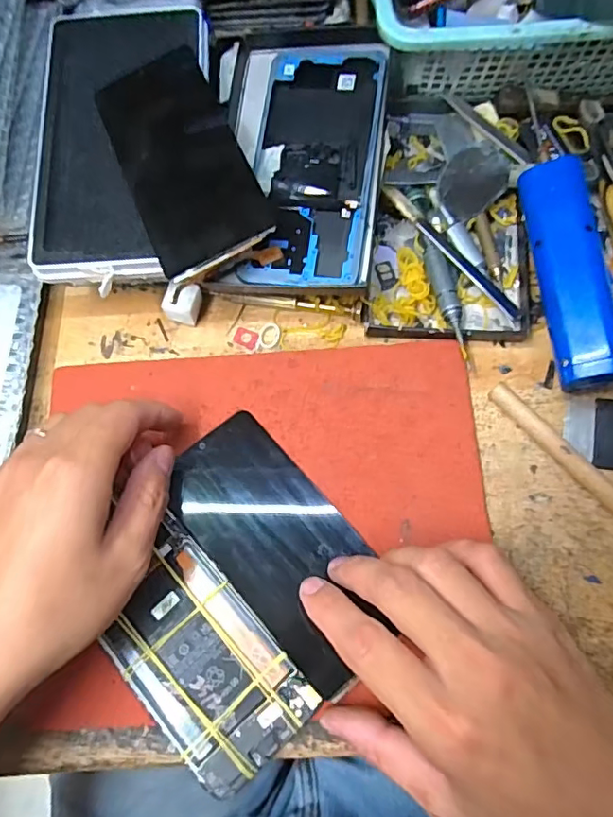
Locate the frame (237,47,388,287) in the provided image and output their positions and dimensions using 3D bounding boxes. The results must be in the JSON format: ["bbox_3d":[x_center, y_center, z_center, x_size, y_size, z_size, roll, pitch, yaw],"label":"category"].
[{"bbox_3d":[0.006,-0.145,0.328,0.068,0.012,0.153,6,79,9],"label":"frame"}]

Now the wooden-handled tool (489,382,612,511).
[{"bbox_3d":[0.150,0.033,0.299,0.010,0.010,0.125,-41,75,-8],"label":"wooden-handled tool"}]

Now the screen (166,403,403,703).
[{"bbox_3d":[-0.015,0.071,0.298,0.069,0.007,0.144,-39,75,-16],"label":"screen"}]

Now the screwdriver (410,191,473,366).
[{"bbox_3d":[0.082,-0.083,0.329,0.016,0.009,0.117,-13,73,0],"label":"screwdriver"}]

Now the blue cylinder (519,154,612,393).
[{"bbox_3d":[0.144,-0.074,0.309,0.031,0.038,0.129,-7,73,2],"label":"blue cylinder"}]

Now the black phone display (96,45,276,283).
[{"bbox_3d":[-0.073,-0.145,0.313,0.064,0.008,0.145,-26,73,5],"label":"black phone display"}]

